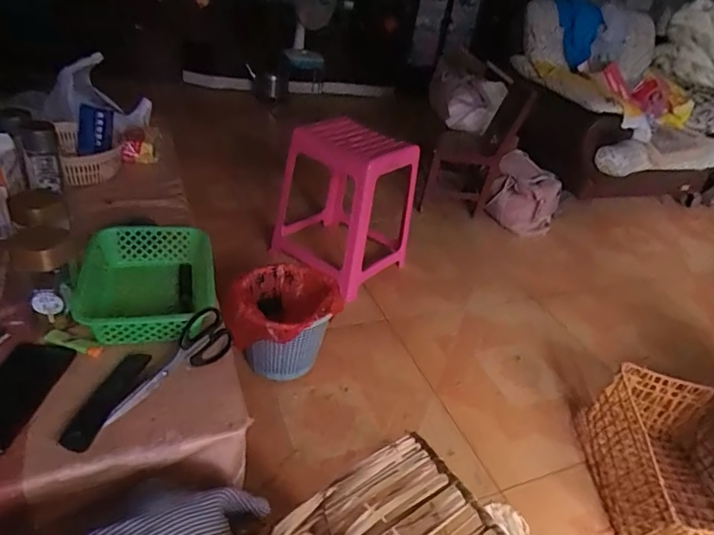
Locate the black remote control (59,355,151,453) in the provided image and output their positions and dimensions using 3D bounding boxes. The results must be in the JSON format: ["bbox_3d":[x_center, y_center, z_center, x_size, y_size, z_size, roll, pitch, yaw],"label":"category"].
[{"bbox_3d":[-0.307,0.159,0.596,0.042,0.012,0.146,15,34,7],"label":"black remote control"}]

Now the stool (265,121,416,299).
[{"bbox_3d":[-0.045,-0.227,1.624,0.407,0.462,0.391,29,38,26],"label":"stool"}]

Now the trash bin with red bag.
[{"bbox_3d":[-0.170,0.130,1.207,0.225,0.245,0.222,7,34,-5],"label":"trash bin with red bag"}]

